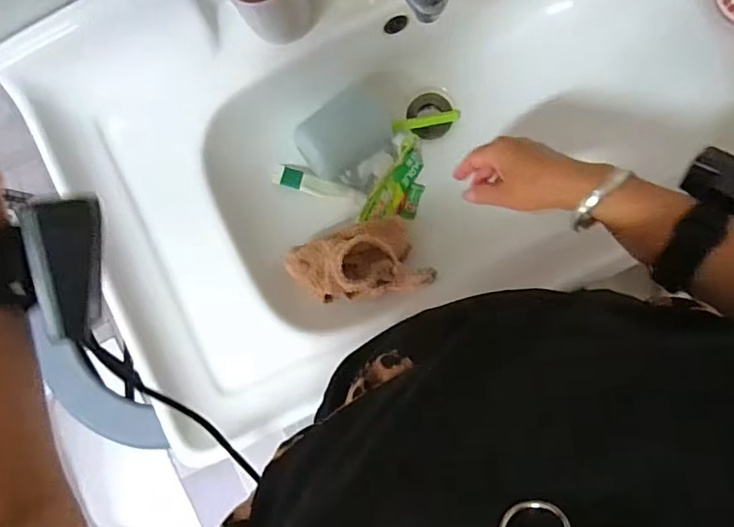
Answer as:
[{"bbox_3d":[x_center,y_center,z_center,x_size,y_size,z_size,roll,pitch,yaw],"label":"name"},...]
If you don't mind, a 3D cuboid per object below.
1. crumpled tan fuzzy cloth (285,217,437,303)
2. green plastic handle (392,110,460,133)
[{"bbox_3d":[-0.008,-0.004,0.573,0.145,0.093,0.084,-13,88,5],"label":"crumpled tan fuzzy cloth"},{"bbox_3d":[0.076,-0.183,0.658,0.088,0.009,0.014,-10,88,5],"label":"green plastic handle"}]

